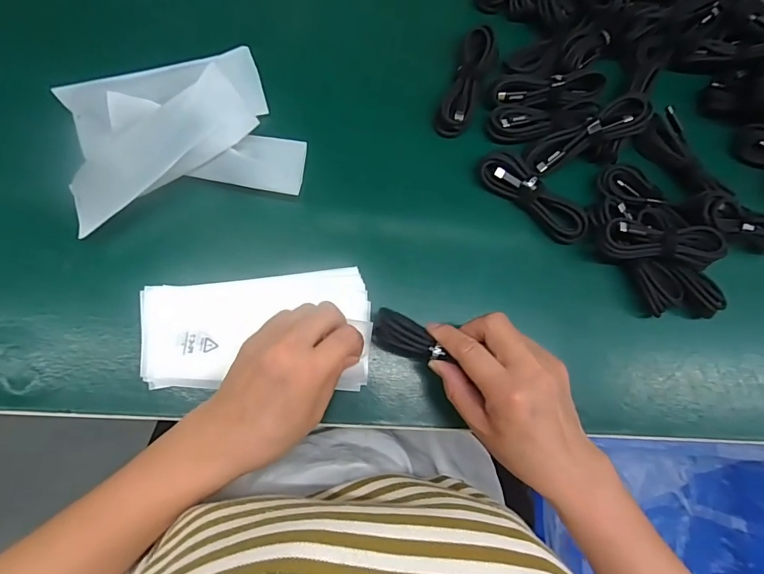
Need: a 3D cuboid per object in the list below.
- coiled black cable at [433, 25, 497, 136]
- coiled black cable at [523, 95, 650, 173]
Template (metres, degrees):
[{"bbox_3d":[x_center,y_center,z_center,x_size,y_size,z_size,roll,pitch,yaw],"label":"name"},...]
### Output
[{"bbox_3d":[0.080,-0.191,0.403,0.033,0.020,0.109,26,76,-2],"label":"coiled black cable"},{"bbox_3d":[0.180,-0.134,0.386,0.108,0.015,0.029,-24,87,8],"label":"coiled black cable"}]

